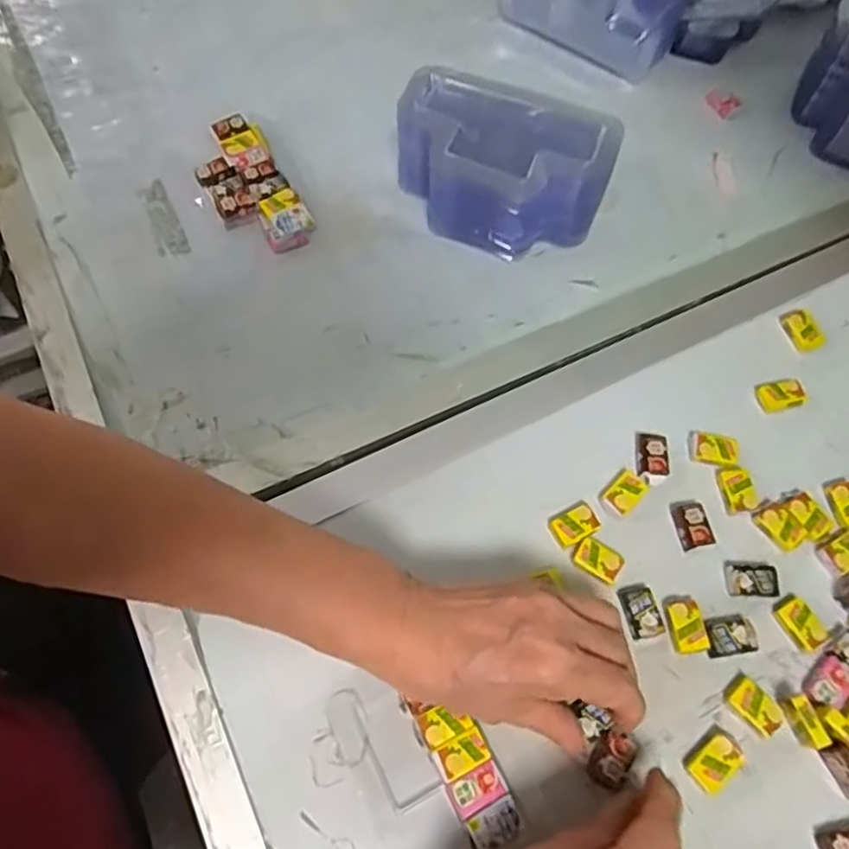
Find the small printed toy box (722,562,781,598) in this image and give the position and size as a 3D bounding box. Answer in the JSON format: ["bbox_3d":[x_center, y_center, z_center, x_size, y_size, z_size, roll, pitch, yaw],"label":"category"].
[{"bbox_3d":[0.180,0.085,0.372,0.029,0.005,0.018,3,64,-1],"label":"small printed toy box"}]

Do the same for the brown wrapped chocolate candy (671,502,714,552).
[{"bbox_3d":[0.151,0.057,0.383,0.019,0.005,0.025,-9,65,-6],"label":"brown wrapped chocolate candy"}]

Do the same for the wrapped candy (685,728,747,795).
[{"bbox_3d":[0.143,0.166,0.335,0.029,0.010,0.018,-37,71,-18],"label":"wrapped candy"}]

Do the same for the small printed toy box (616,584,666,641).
[{"bbox_3d":[0.115,0.099,0.361,0.017,0.004,0.026,-12,65,-8],"label":"small printed toy box"}]

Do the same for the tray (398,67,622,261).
[{"bbox_3d":[0.051,-0.172,0.454,0.139,0.078,0.088,24,66,9],"label":"tray"}]

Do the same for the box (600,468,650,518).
[{"bbox_3d":[0.115,0.039,0.387,0.018,0.004,0.029,42,70,17],"label":"box"}]

